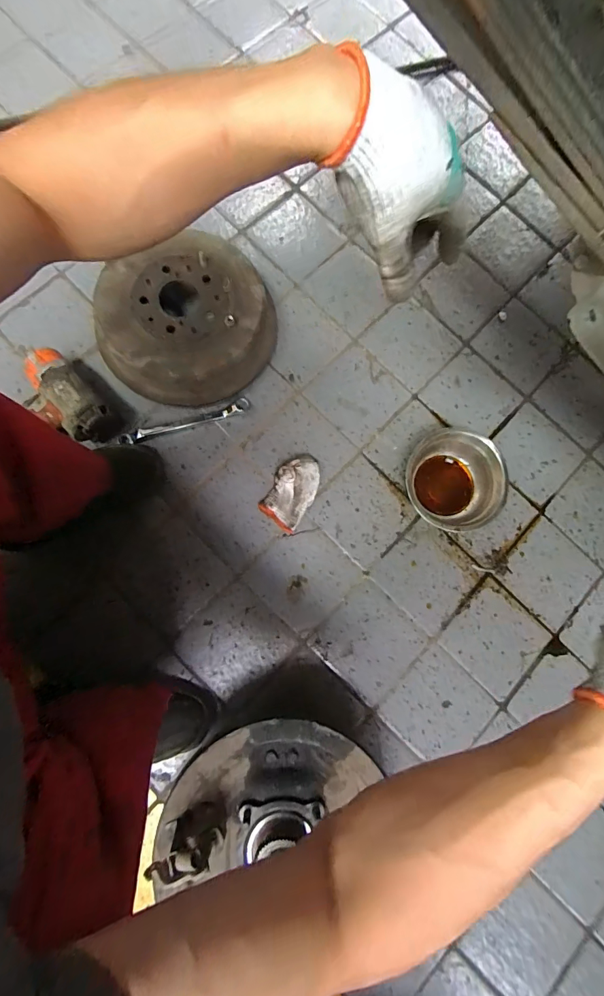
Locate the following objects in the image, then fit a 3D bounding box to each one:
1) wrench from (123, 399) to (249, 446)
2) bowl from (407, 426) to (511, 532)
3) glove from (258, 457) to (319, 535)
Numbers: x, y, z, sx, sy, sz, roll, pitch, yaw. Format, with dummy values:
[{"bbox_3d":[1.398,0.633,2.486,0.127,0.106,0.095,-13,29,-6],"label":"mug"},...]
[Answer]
[{"bbox_3d":[-0.202,-0.132,0.695,0.226,0.014,0.023,-19,80,-5],"label":"wrench"},{"bbox_3d":[0.261,-0.028,0.686,0.157,0.066,0.167,1,80,-4],"label":"bowl"},{"bbox_3d":[-0.013,-0.014,0.670,0.073,0.051,0.130,32,78,4],"label":"glove"}]

